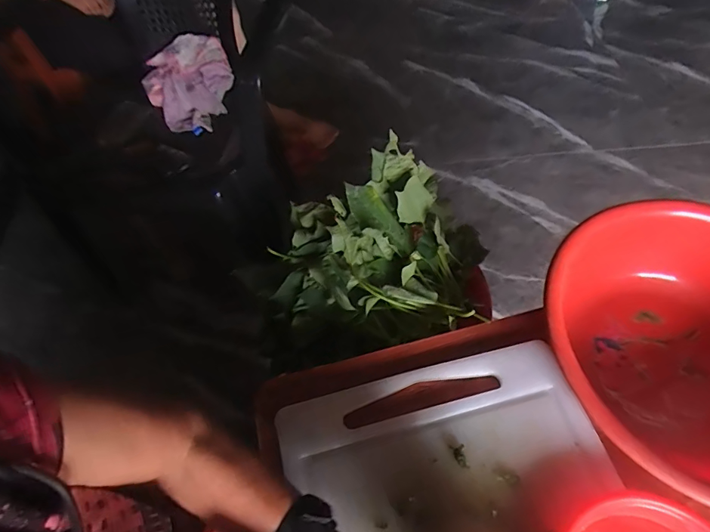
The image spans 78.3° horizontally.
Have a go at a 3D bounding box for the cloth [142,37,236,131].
[{"bbox_3d":[-0.288,-0.315,0.764,0.160,0.136,0.040,-24,20,13],"label":"cloth"}]

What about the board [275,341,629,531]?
[{"bbox_3d":[0.129,0.317,0.379,0.322,0.017,0.472,-14,58,-6],"label":"board"}]

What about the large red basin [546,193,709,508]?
[{"bbox_3d":[0.356,0.088,0.470,0.304,0.118,0.311,-1,57,2],"label":"large red basin"}]

